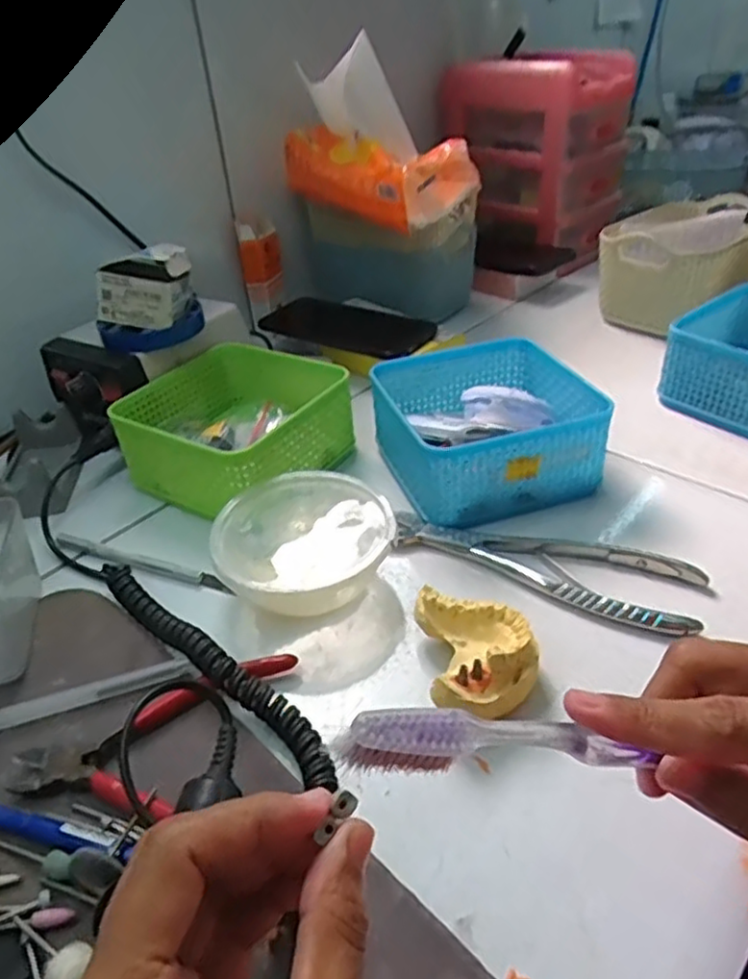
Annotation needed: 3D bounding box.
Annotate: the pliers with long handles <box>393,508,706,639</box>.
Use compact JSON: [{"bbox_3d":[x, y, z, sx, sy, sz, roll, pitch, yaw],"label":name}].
[{"bbox_3d":[0.096,0.042,0.405,0.183,0.011,0.056,15,40,24],"label":"pliers with long handles"}]

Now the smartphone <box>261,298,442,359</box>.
[{"bbox_3d":[-0.032,-0.154,0.637,0.181,0.015,0.080,20,42,29],"label":"smartphone"}]

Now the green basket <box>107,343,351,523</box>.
[{"bbox_3d":[-0.099,-0.048,0.494,0.132,0.059,0.133,18,42,28],"label":"green basket"}]

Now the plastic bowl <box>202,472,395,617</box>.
[{"bbox_3d":[-0.043,0.033,0.400,0.100,0.039,0.098,-3,36,2],"label":"plastic bowl"}]

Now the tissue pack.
[{"bbox_3d":[0.009,-0.322,0.622,0.160,0.122,0.129,28,47,36],"label":"tissue pack"}]

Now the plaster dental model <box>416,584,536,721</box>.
[{"bbox_3d":[0.051,0.081,0.334,0.052,0.028,0.072,-7,36,-3],"label":"plaster dental model"}]

